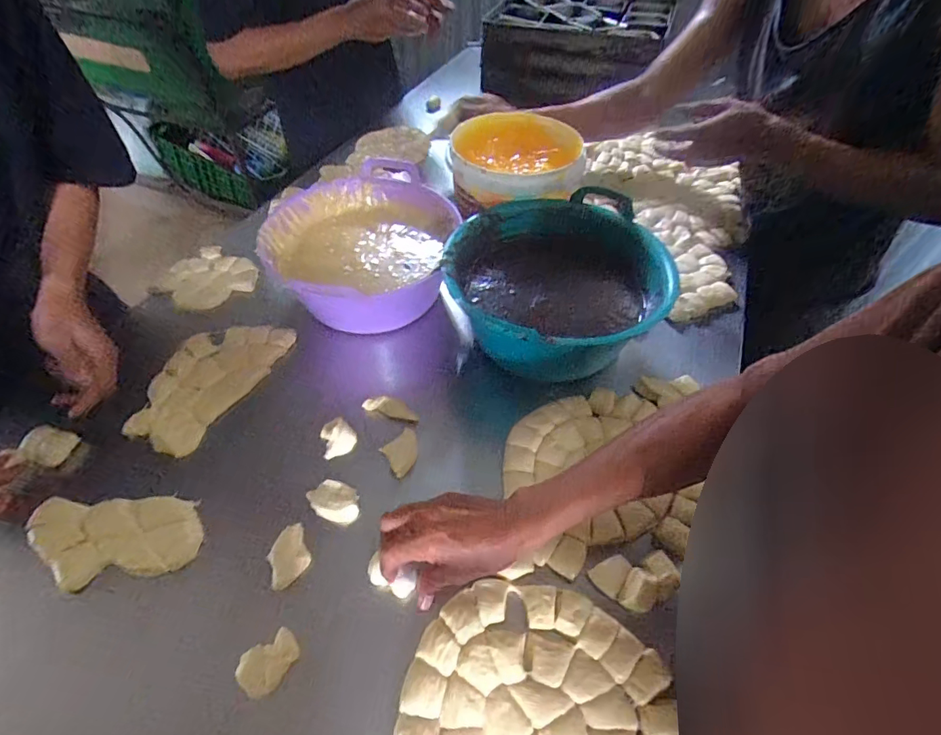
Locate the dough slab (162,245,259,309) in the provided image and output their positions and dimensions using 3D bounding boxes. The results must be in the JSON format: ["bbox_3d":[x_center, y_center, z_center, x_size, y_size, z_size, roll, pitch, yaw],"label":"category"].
[{"bbox_3d":[-0.427,-0.153,0.763,0.138,0.026,0.125,-18,54,-16],"label":"dough slab"}]

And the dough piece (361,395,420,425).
[{"bbox_3d":[-0.104,0.055,0.608,0.075,0.024,0.021,12,52,7],"label":"dough piece"}]

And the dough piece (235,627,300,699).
[{"bbox_3d":[-0.187,0.275,0.430,0.053,0.021,0.041,-32,59,-25],"label":"dough piece"}]

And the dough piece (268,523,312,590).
[{"bbox_3d":[-0.193,0.198,0.491,0.040,0.010,0.056,-20,55,-17],"label":"dough piece"}]

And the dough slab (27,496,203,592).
[{"bbox_3d":[-0.386,0.184,0.500,0.182,0.010,0.089,0,52,-3],"label":"dough slab"}]

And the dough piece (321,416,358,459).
[{"bbox_3d":[-0.166,0.086,0.582,0.041,0.029,0.038,-14,53,-13],"label":"dough piece"}]

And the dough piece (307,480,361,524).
[{"bbox_3d":[-0.157,0.152,0.531,0.065,0.014,0.040,18,53,12],"label":"dough piece"}]

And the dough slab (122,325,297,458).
[{"bbox_3d":[-0.360,0.010,0.638,0.128,0.014,0.221,23,54,15],"label":"dough slab"}]

